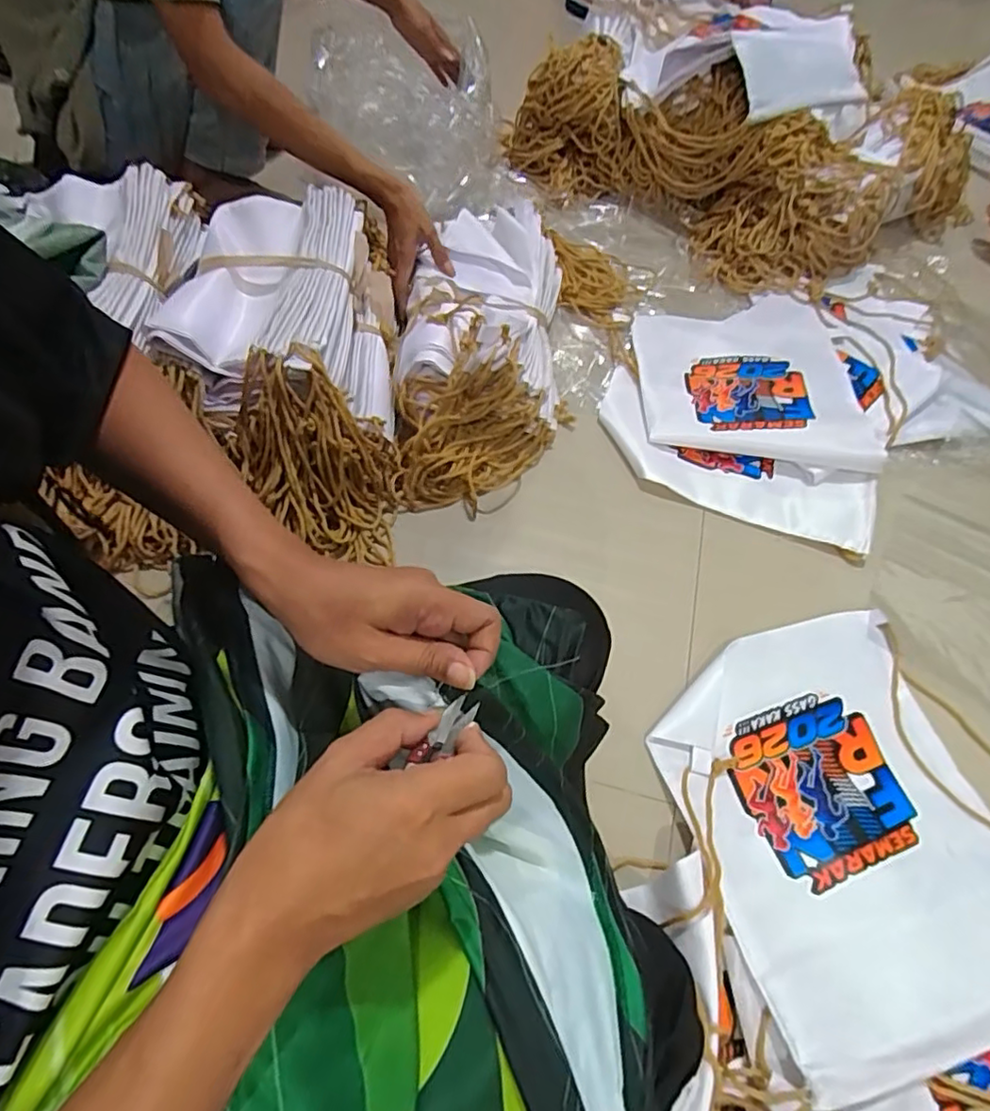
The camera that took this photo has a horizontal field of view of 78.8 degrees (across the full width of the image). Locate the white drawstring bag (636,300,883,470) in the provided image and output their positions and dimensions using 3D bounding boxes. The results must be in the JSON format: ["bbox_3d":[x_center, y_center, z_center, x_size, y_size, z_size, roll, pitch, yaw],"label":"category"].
[{"bbox_3d":[0.390,-0.282,0.921,0.349,0.030,0.347,5,60,-1],"label":"white drawstring bag"}]

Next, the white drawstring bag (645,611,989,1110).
[{"bbox_3d":[0.349,0.248,0.601,0.318,0.066,0.384,-11,61,-10],"label":"white drawstring bag"}]

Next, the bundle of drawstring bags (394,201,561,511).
[{"bbox_3d":[-0.020,-0.287,0.832,0.219,0.139,0.448,3,60,-3],"label":"bundle of drawstring bags"}]

